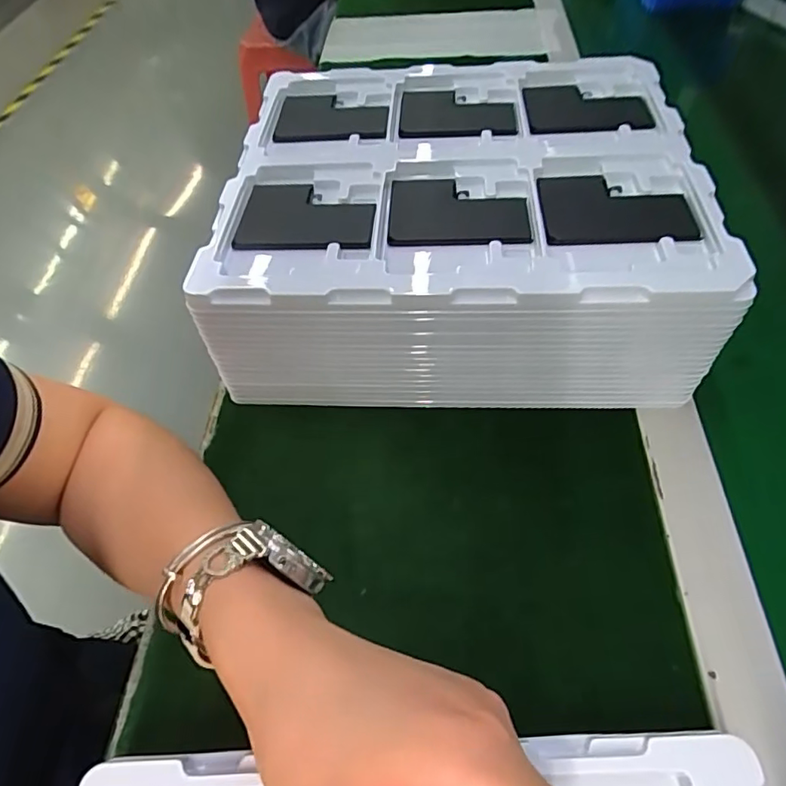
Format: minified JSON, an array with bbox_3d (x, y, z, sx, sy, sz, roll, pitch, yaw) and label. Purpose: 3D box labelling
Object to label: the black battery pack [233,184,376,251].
[{"bbox_3d":[-0.058,-0.120,0.364,0.089,0.007,0.071,-1,54,5],"label":"black battery pack"}]

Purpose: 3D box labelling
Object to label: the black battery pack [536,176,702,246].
[{"bbox_3d":[0.142,-0.118,0.347,0.090,0.011,0.068,3,54,8],"label":"black battery pack"}]

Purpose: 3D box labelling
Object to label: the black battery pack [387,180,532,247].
[{"bbox_3d":[0.042,-0.119,0.357,0.090,0.008,0.068,2,54,6],"label":"black battery pack"}]

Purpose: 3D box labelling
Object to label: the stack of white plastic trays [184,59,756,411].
[{"bbox_3d":[0.047,-0.134,0.418,0.309,0.106,0.274,1,54,6],"label":"stack of white plastic trays"}]

